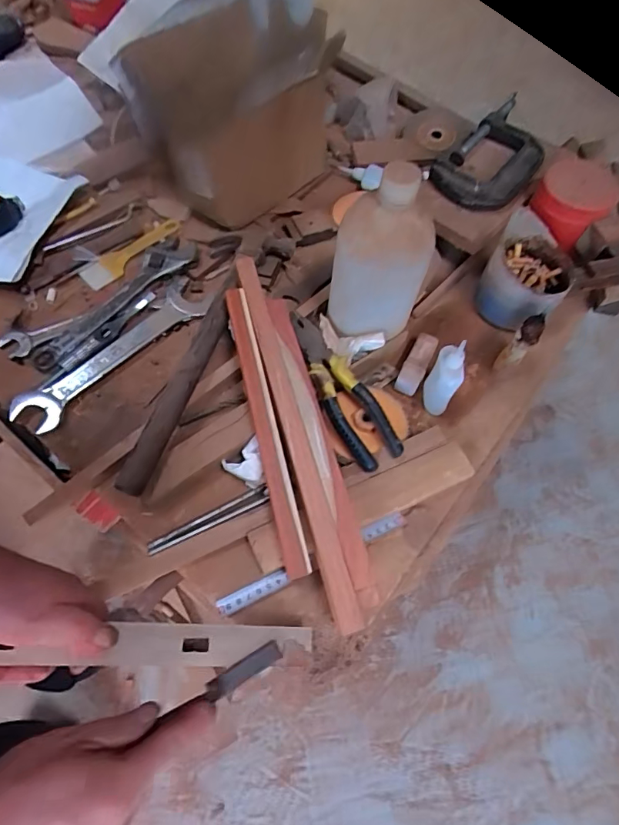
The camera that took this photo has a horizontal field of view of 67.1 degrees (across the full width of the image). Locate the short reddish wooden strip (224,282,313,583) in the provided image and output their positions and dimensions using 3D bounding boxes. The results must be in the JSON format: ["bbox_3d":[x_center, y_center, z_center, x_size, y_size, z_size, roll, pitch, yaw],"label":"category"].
[{"bbox_3d":[-0.044,0.009,0.457,0.020,0.020,0.296,-12,75,-9],"label":"short reddish wooden strip"}]

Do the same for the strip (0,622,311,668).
[{"bbox_3d":[-0.156,0.174,0.351,0.321,0.013,0.032,8,58,-16],"label":"strip"}]

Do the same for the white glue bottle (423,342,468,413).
[{"bbox_3d":[0.145,-0.041,0.500,0.027,0.092,0.044,12,64,3],"label":"white glue bottle"}]

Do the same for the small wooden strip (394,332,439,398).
[{"bbox_3d":[0.125,-0.058,0.542,0.026,0.016,0.078,25,78,13],"label":"small wooden strip"}]

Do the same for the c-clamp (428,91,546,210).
[{"bbox_3d":[0.264,-0.358,0.647,0.106,0.034,0.237,37,67,14],"label":"c-clamp"}]

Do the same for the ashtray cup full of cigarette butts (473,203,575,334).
[{"bbox_3d":[0.258,-0.160,0.556,0.093,0.103,0.103,26,65,10],"label":"ashtray cup full of cigarette butts"}]

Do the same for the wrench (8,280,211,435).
[{"bbox_3d":[-0.224,-0.070,0.532,0.056,0.015,0.239,40,68,16],"label":"wrench"}]

